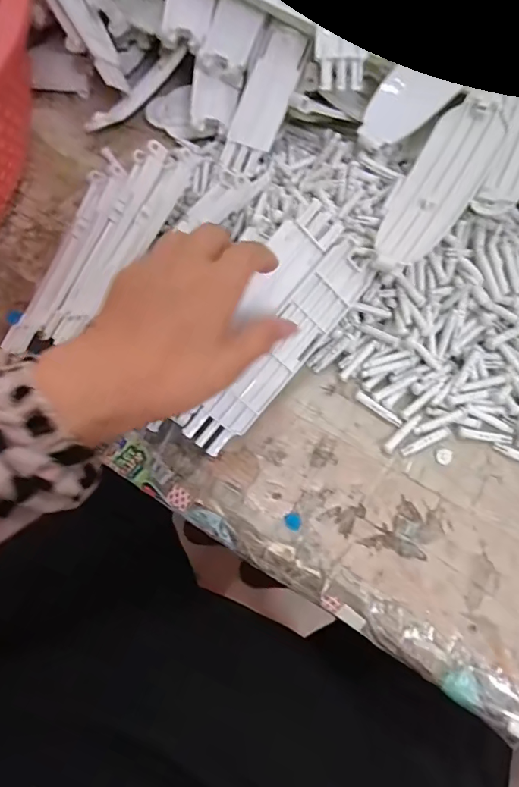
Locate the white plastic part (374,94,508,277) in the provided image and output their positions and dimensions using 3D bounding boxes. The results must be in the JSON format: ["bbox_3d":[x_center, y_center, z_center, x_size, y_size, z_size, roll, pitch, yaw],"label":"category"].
[{"bbox_3d":[0.130,-0.151,0.335,0.050,0.014,0.152,28,82,17],"label":"white plastic part"}]

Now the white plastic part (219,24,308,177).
[{"bbox_3d":[0.003,-0.240,0.379,0.039,0.011,0.121,23,92,6],"label":"white plastic part"}]

